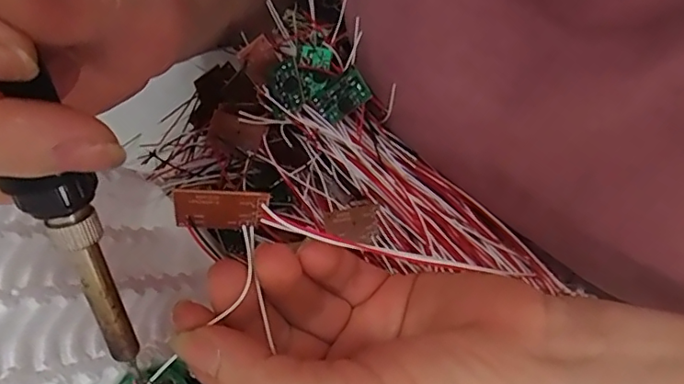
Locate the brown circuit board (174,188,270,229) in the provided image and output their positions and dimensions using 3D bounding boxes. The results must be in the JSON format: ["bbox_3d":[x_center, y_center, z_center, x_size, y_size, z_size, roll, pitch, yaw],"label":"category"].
[{"bbox_3d":[-0.038,0.005,0.169,0.029,0.017,0.004,-2,57,-3],"label":"brown circuit board"}]

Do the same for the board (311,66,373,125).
[{"bbox_3d":[0.000,-0.048,0.267,0.028,0.004,0.018,-32,86,25],"label":"board"}]

